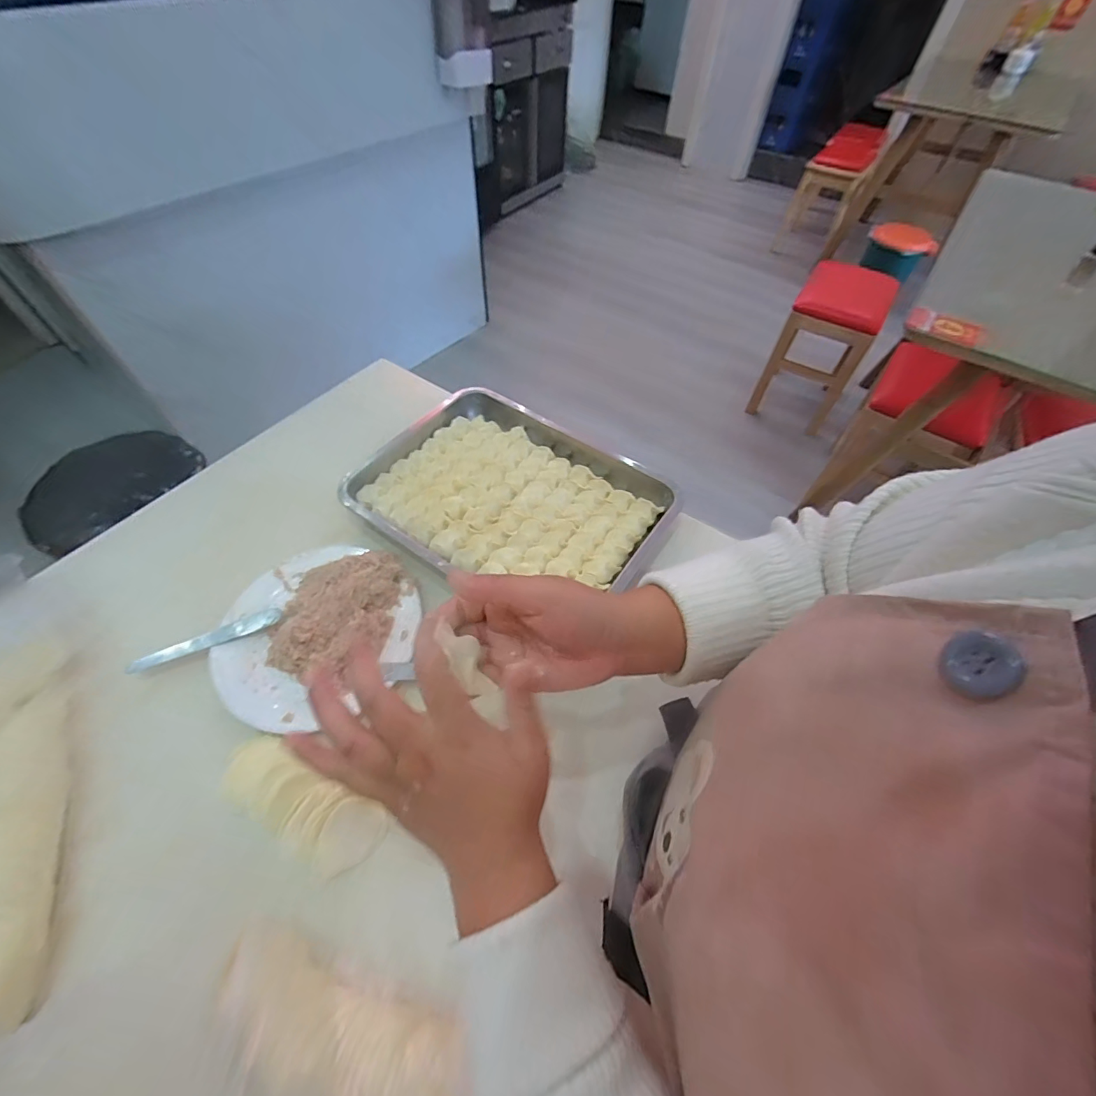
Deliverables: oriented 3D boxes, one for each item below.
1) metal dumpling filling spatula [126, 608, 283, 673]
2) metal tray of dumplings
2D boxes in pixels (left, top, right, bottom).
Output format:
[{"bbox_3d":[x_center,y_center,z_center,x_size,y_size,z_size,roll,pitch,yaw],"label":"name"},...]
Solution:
[{"bbox_3d":[-0.380,0.104,0.523,0.146,0.006,0.024,-23,59,-18],"label":"metal dumpling filling spatula"},{"bbox_3d":[-0.052,-0.073,0.640,0.406,0.038,0.293,29,59,17],"label":"metal tray of dumplings"}]

